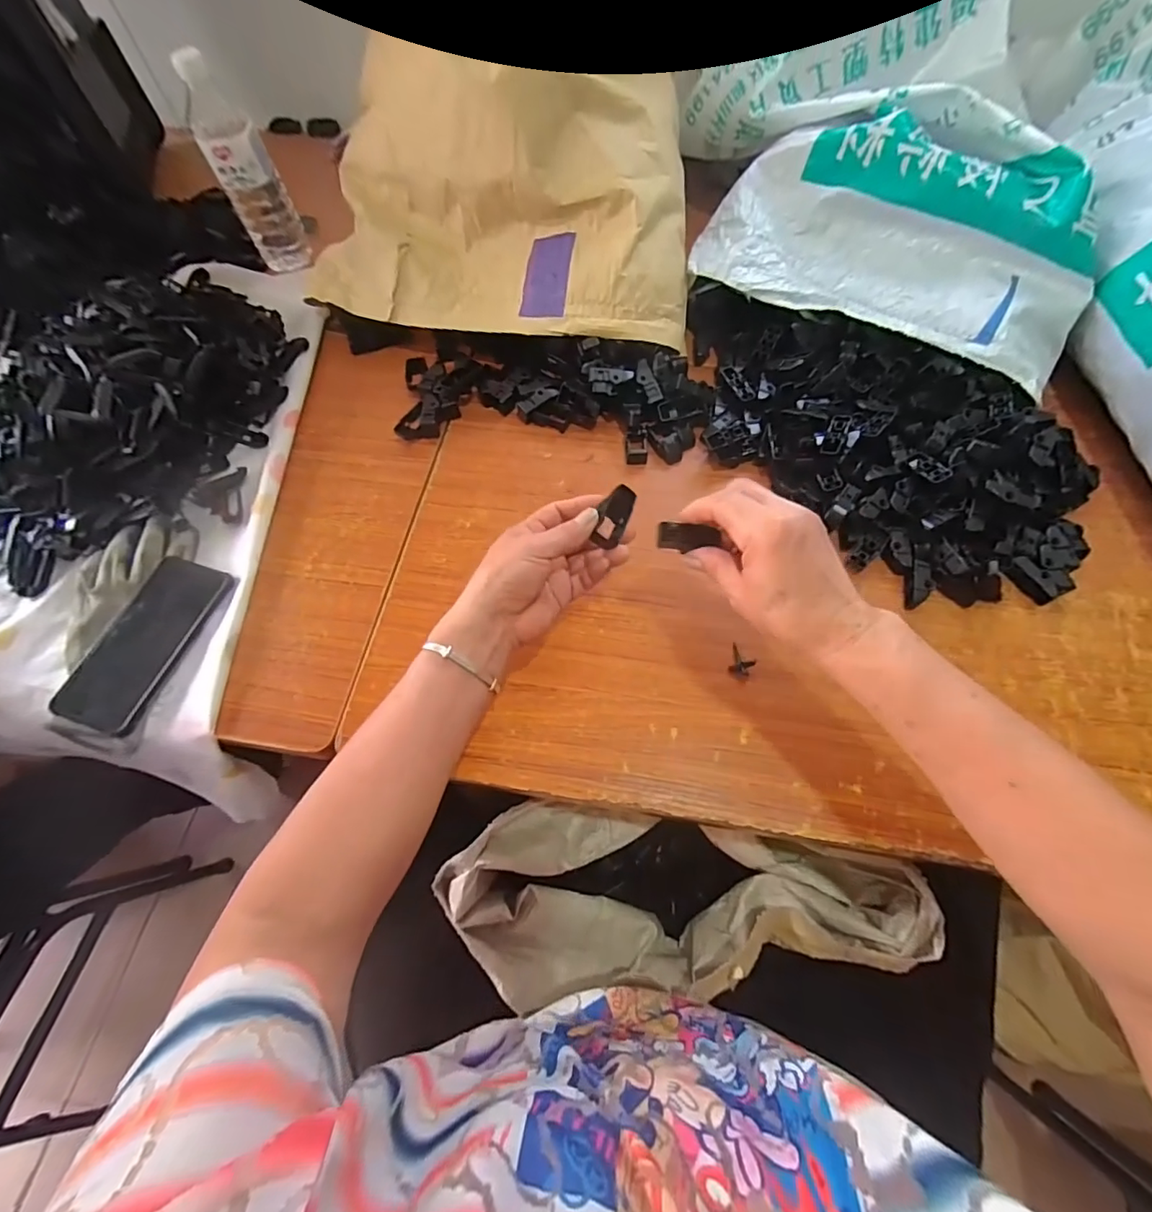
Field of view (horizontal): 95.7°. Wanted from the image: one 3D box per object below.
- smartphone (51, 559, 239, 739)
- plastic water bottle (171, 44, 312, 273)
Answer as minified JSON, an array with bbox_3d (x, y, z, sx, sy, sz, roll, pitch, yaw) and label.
[{"bbox_3d":[-0.385,0.031,0.468,0.079,0.013,0.161,16,66,9],"label":"smartphone"},{"bbox_3d":[-0.393,-0.515,0.627,0.065,0.211,0.056,-27,66,-11],"label":"plastic water bottle"}]

